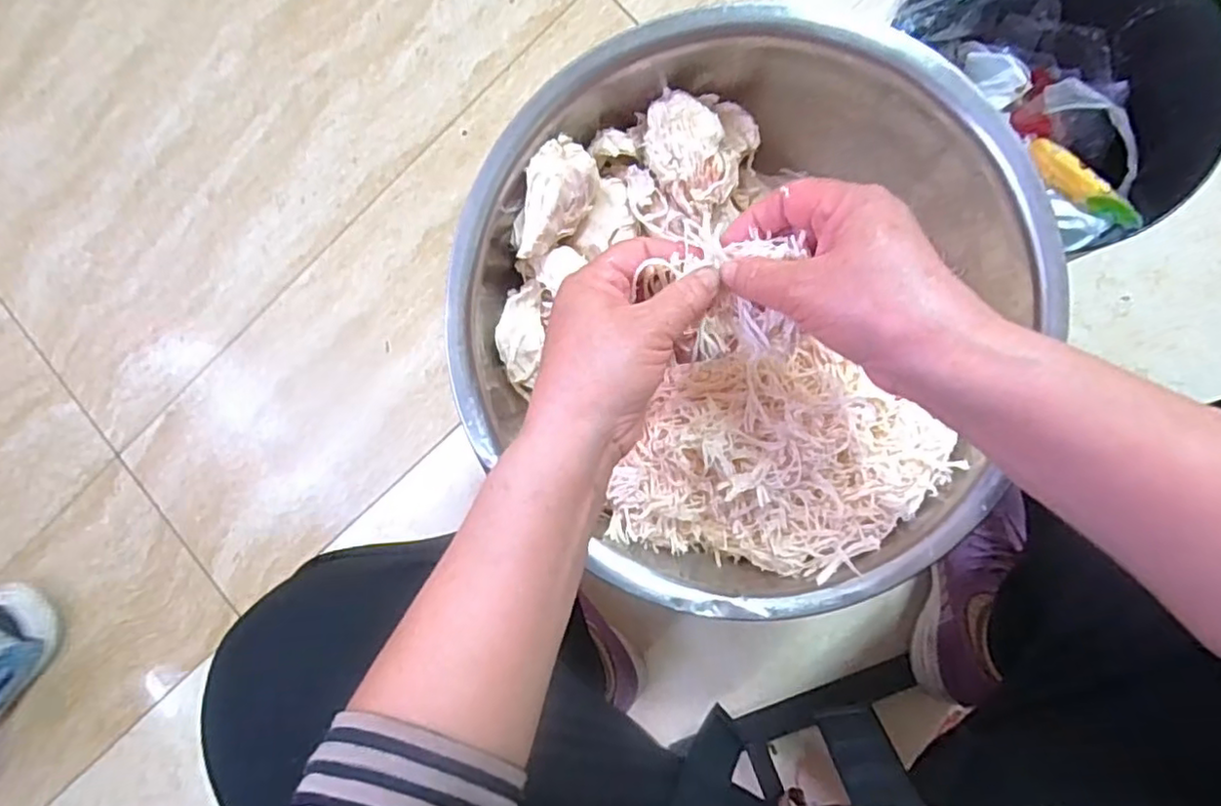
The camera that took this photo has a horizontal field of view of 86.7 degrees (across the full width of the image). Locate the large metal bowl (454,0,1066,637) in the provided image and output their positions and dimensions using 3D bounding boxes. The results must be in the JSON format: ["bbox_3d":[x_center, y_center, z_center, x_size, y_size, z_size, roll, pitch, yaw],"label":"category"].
[{"bbox_3d":[0.077,-0.047,0.396,0.321,0.095,0.326,0,90,8],"label":"large metal bowl"}]

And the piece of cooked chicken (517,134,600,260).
[{"bbox_3d":[-0.035,-0.121,0.392,0.037,0.028,0.070,33,94,7],"label":"piece of cooked chicken"}]

